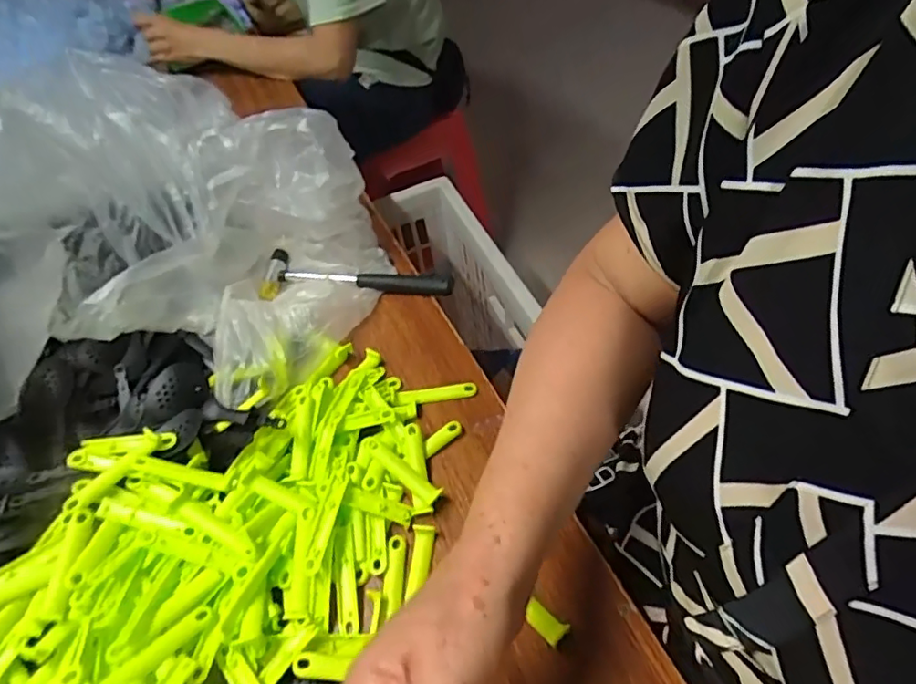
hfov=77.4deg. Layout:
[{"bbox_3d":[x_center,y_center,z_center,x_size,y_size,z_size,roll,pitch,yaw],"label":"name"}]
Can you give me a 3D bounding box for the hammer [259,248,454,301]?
[{"bbox_3d":[-0.108,-0.066,0.611,0.208,0.027,0.055,4,47,11],"label":"hammer"}]

